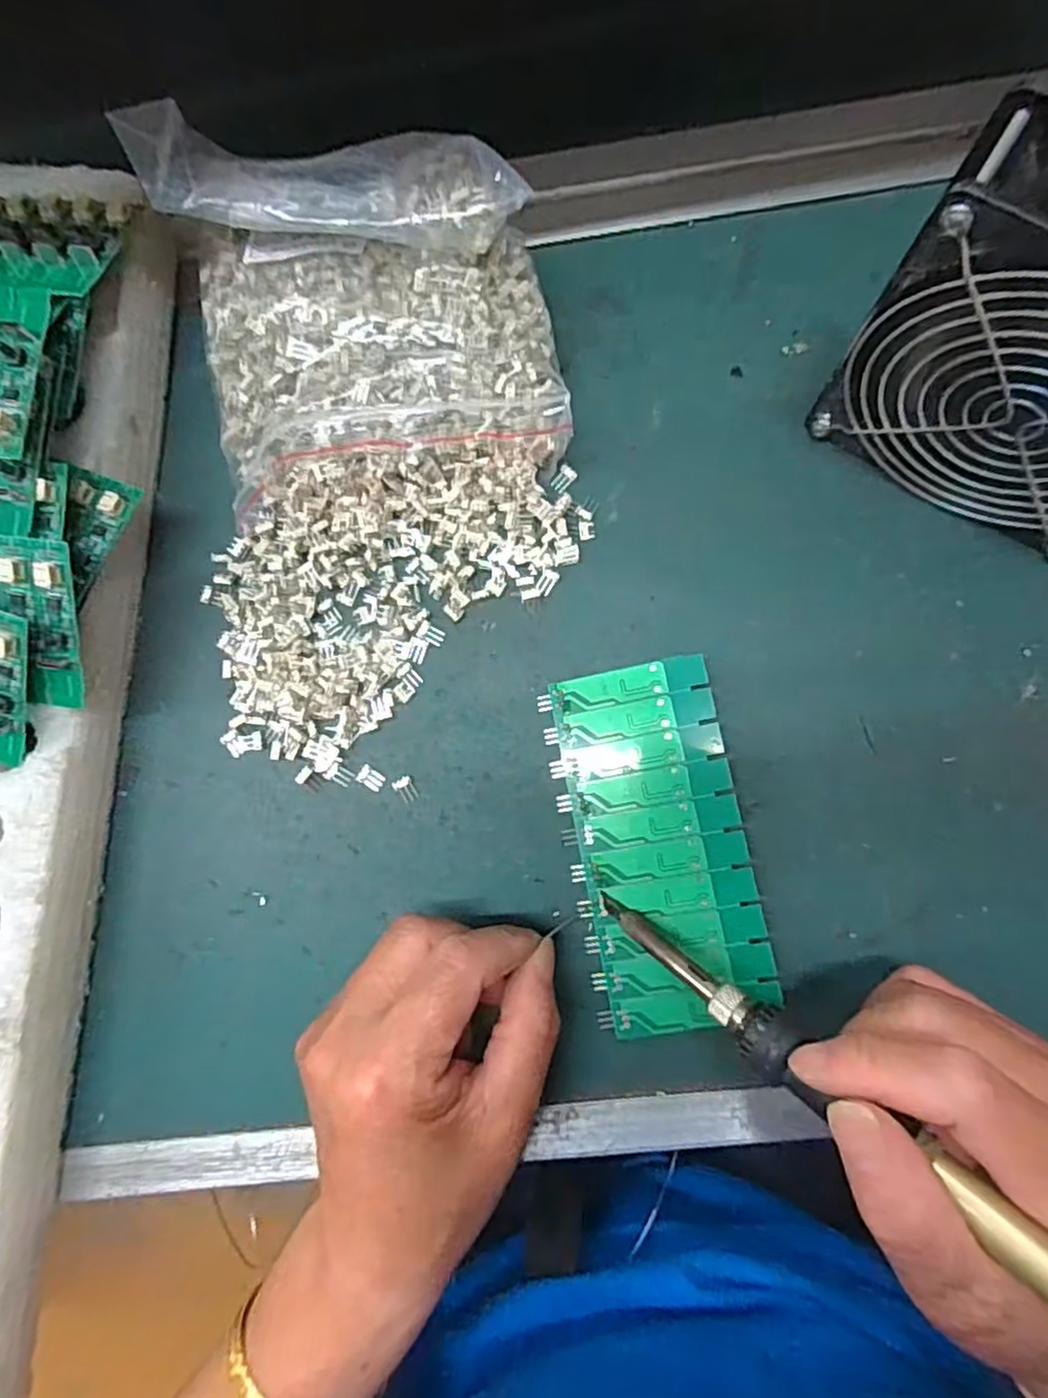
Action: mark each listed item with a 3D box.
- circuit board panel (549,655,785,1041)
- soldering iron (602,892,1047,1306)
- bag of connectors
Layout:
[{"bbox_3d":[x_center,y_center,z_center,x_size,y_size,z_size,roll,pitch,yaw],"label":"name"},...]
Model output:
[{"bbox_3d":[0.054,0.056,0.270,0.061,0.013,0.138,-11,82,3],"label":"circuit board panel"},{"bbox_3d":[0.101,0.122,0.196,0.213,0.016,0.017,31,85,39],"label":"soldering iron"},{"bbox_3d":[-0.062,-0.157,0.276,0.147,0.069,0.127,-7,82,3],"label":"bag of connectors"}]

